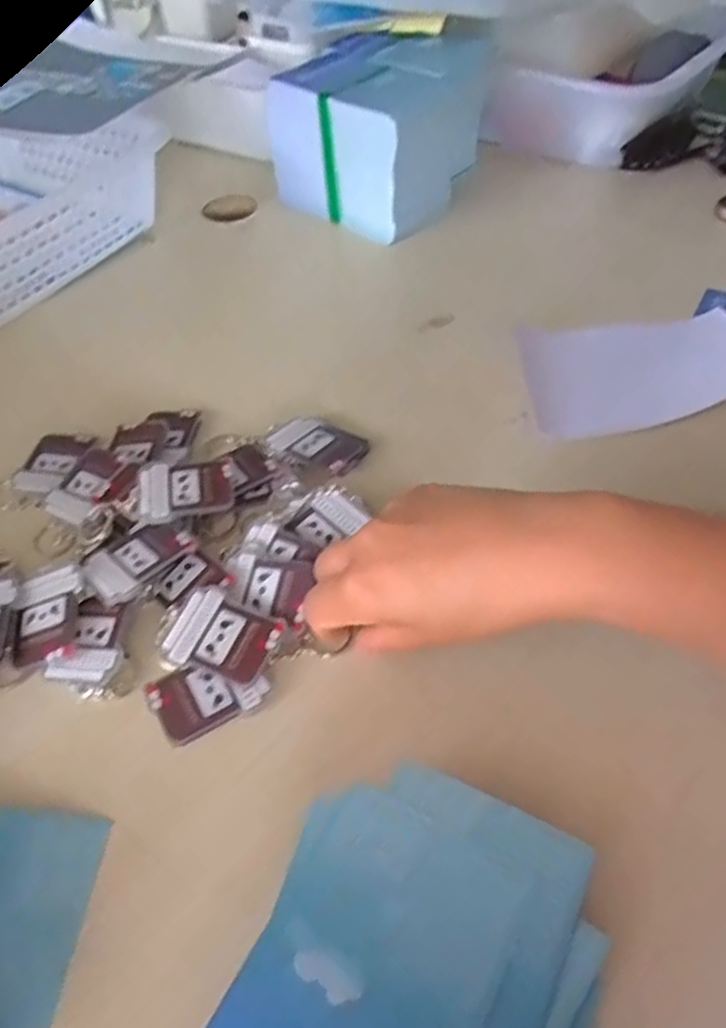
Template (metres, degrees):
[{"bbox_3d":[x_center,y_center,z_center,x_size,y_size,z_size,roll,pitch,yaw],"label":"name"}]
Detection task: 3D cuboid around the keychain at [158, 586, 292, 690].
[{"bbox_3d":[-0.066,0.059,0.360,0.051,0.006,0.040,20,65,17],"label":"keychain"}]

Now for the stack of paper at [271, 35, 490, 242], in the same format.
[{"bbox_3d":[0.024,-0.335,0.646,0.144,0.100,0.163,31,56,27],"label":"stack of paper"}]

